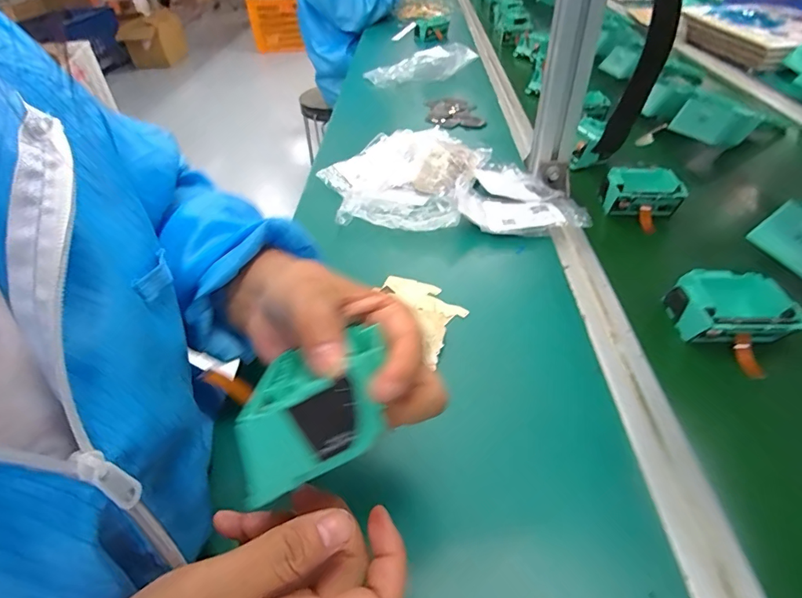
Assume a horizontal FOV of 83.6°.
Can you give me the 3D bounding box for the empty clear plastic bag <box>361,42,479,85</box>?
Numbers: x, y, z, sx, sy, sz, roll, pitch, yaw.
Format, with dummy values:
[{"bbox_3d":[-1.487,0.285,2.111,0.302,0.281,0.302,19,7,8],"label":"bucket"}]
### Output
[{"bbox_3d":[0.040,-0.482,0.929,0.208,0.049,0.094,-16,42,-14],"label":"empty clear plastic bag"}]

